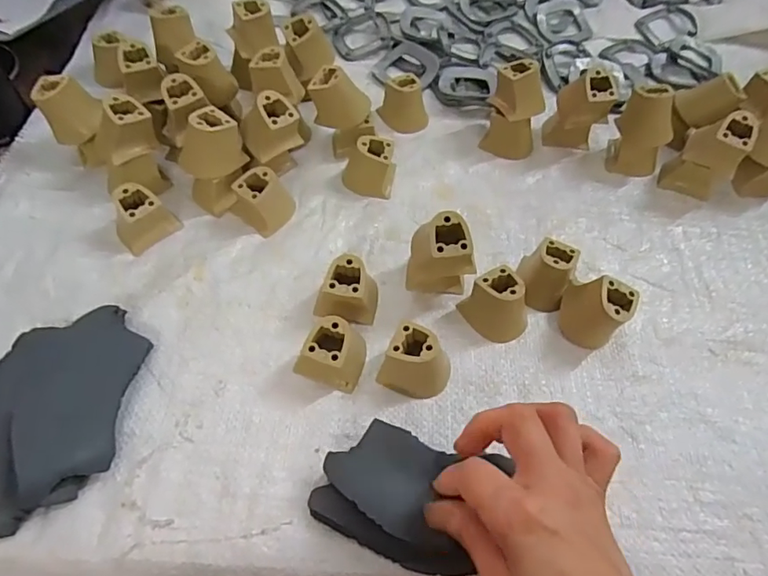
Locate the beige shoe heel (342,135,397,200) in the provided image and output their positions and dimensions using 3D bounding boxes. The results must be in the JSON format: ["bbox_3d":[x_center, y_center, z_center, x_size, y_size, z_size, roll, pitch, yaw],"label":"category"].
[{"bbox_3d":[-0.012,-0.103,0.428,0.043,0.037,0.040,3,58,-1],"label":"beige shoe heel"}]

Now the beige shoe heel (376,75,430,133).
[{"bbox_3d":[0.023,-0.176,0.474,0.042,0.034,0.040,1,58,-2],"label":"beige shoe heel"}]

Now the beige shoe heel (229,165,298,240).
[{"bbox_3d":[-0.096,-0.074,0.406,0.040,0.035,0.045,38,64,19],"label":"beige shoe heel"}]

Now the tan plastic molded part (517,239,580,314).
[{"bbox_3d":[0.121,-0.011,0.378,0.039,0.036,0.043,25,60,12],"label":"tan plastic molded part"}]

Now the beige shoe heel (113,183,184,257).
[{"bbox_3d":[-0.186,-0.057,0.388,0.044,0.036,0.036,-34,66,-21],"label":"beige shoe heel"}]

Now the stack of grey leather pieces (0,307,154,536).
[{"bbox_3d":[-0.205,0.072,0.309,0.085,0.034,0.134,3,58,-1],"label":"stack of grey leather pieces"}]

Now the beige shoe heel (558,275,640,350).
[{"bbox_3d":[0.148,0.016,0.357,0.041,0.044,0.035,29,61,14],"label":"beige shoe heel"}]

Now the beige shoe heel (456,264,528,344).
[{"bbox_3d":[0.083,0.012,0.362,0.038,0.037,0.043,-37,67,-22],"label":"beige shoe heel"}]

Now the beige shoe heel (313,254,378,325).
[{"bbox_3d":[-0.027,0.001,0.364,0.043,0.039,0.035,6,58,1],"label":"beige shoe heel"}]

